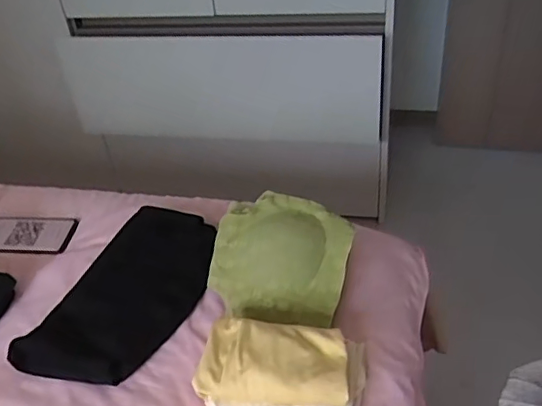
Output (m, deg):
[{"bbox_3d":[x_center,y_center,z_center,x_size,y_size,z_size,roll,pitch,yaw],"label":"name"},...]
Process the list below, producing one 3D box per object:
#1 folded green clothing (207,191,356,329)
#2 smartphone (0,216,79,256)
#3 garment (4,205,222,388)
[{"bbox_3d":[0.012,0.070,0.766,0.183,0.040,0.177,18,67,10],"label":"folded green clothing"},{"bbox_3d":[-0.408,0.052,0.941,0.176,0.015,0.089,3,38,12],"label":"smartphone"},{"bbox_3d":[-0.194,0.122,0.783,0.167,0.039,0.304,11,41,22],"label":"garment"}]

